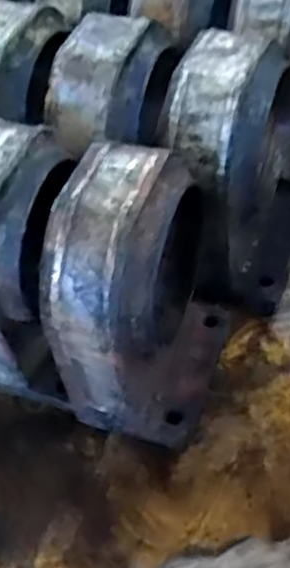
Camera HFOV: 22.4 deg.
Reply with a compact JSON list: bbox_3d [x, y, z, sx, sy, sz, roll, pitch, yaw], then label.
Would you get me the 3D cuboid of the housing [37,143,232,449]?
[{"bbox_3d":[-0.002,0.020,0.795,0.131,0.317,0.198,14,51,18],"label":"housing"}]

